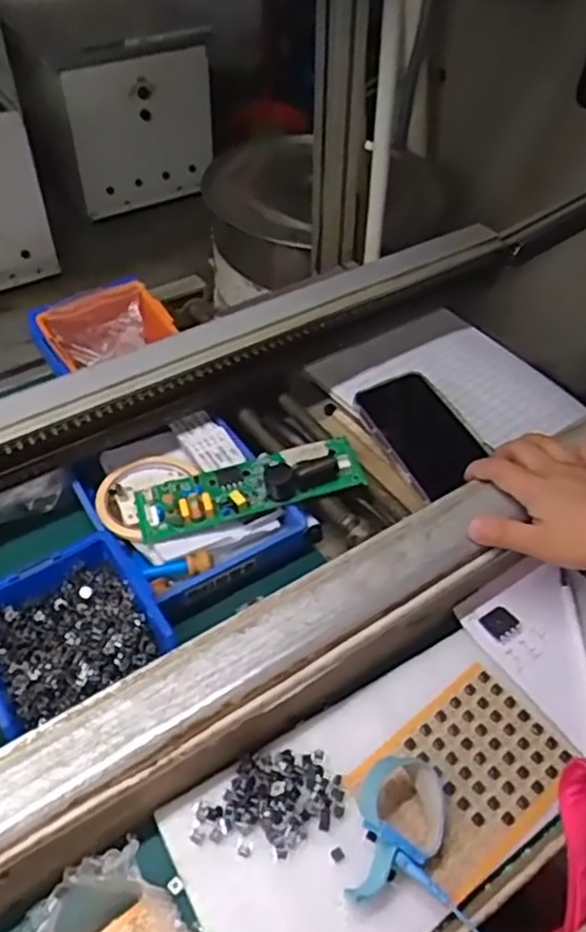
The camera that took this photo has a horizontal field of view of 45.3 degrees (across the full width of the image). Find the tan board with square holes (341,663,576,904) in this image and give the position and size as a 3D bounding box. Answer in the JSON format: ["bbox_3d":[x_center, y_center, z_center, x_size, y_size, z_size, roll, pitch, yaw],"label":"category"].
[{"bbox_3d":[0.104,0.182,0.418,0.117,0.010,0.085,-28,54,-27],"label":"tan board with square holes"}]

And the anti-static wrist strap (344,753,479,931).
[{"bbox_3d":[0.070,0.202,0.381,0.071,0.028,0.084,10,47,6],"label":"anti-static wrist strap"}]

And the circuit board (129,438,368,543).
[{"bbox_3d":[-0.036,0.012,0.589,0.187,0.031,0.056,-10,48,-13],"label":"circuit board"}]

